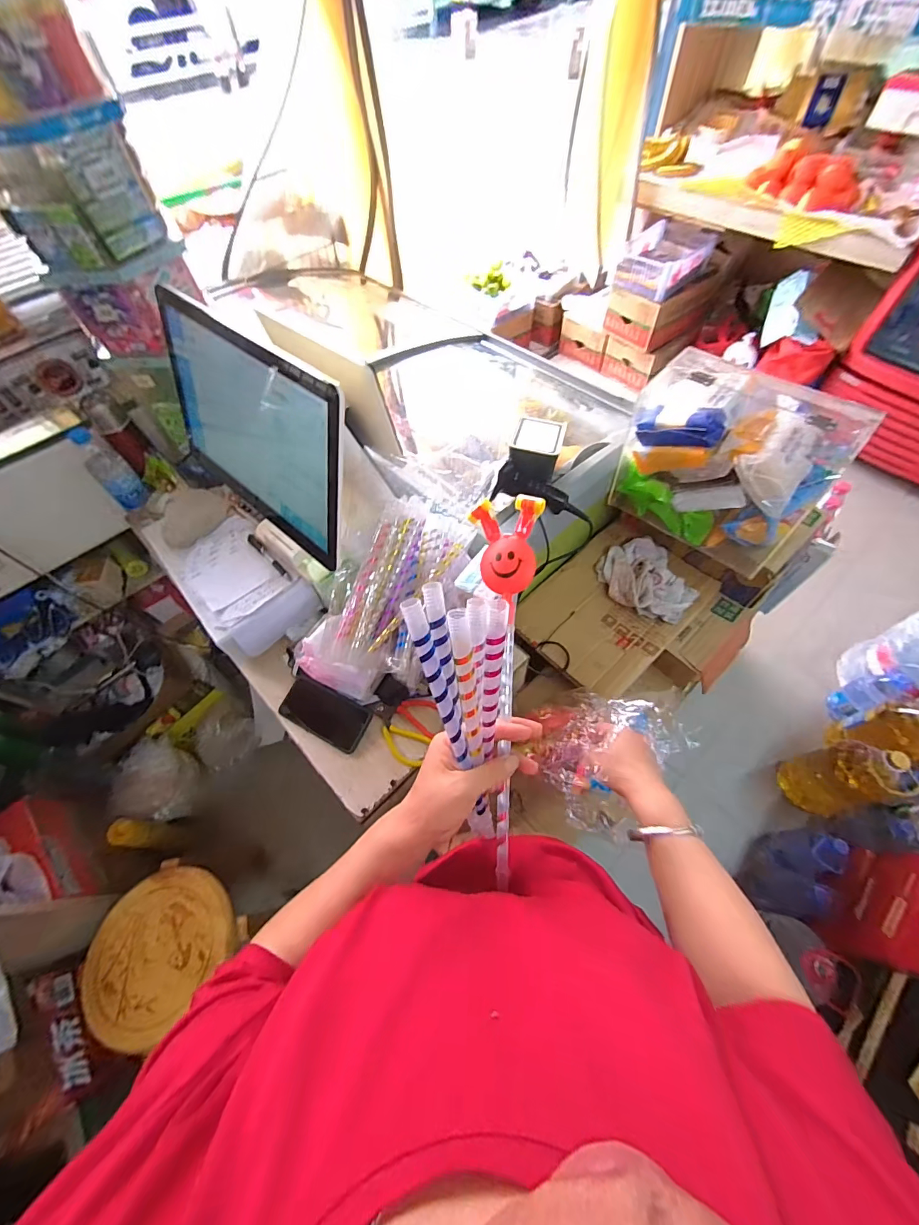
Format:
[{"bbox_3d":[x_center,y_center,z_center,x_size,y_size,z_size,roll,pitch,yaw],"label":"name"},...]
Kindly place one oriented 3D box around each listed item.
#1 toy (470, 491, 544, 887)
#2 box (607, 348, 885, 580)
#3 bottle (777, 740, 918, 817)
[{"bbox_3d":[0.037,0.071,0.405,0.060,0.028,0.353,2,88,4],"label":"toy"},{"bbox_3d":[0.472,-0.258,0.767,0.335,0.259,0.210,29,65,18],"label":"box"},{"bbox_3d":[1.011,0.436,1.137,0.120,0.335,0.156,-21,61,-9],"label":"bottle"}]

